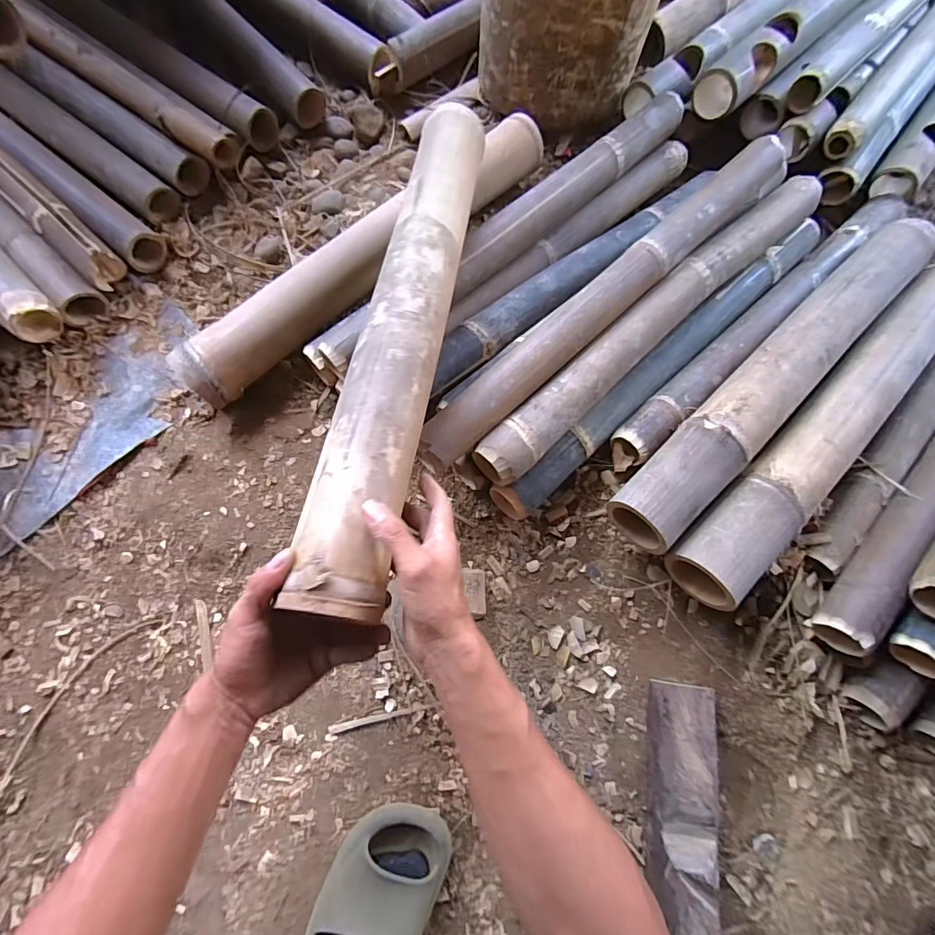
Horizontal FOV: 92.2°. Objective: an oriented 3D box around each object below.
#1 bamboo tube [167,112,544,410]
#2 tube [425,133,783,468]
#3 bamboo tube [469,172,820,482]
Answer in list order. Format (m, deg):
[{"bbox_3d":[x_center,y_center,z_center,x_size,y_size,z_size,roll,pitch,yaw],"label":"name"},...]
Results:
[{"bbox_3d":[-0.147,-0.294,0.637,0.570,0.082,0.081,-43,79,-13],"label":"bamboo tube"},{"bbox_3d":[0.193,-0.226,0.577,0.650,0.058,0.057,-42,79,-12],"label":"tube"},{"bbox_3d":[0.264,-0.205,0.595,0.656,0.051,0.062,-41,79,-12],"label":"bamboo tube"}]

